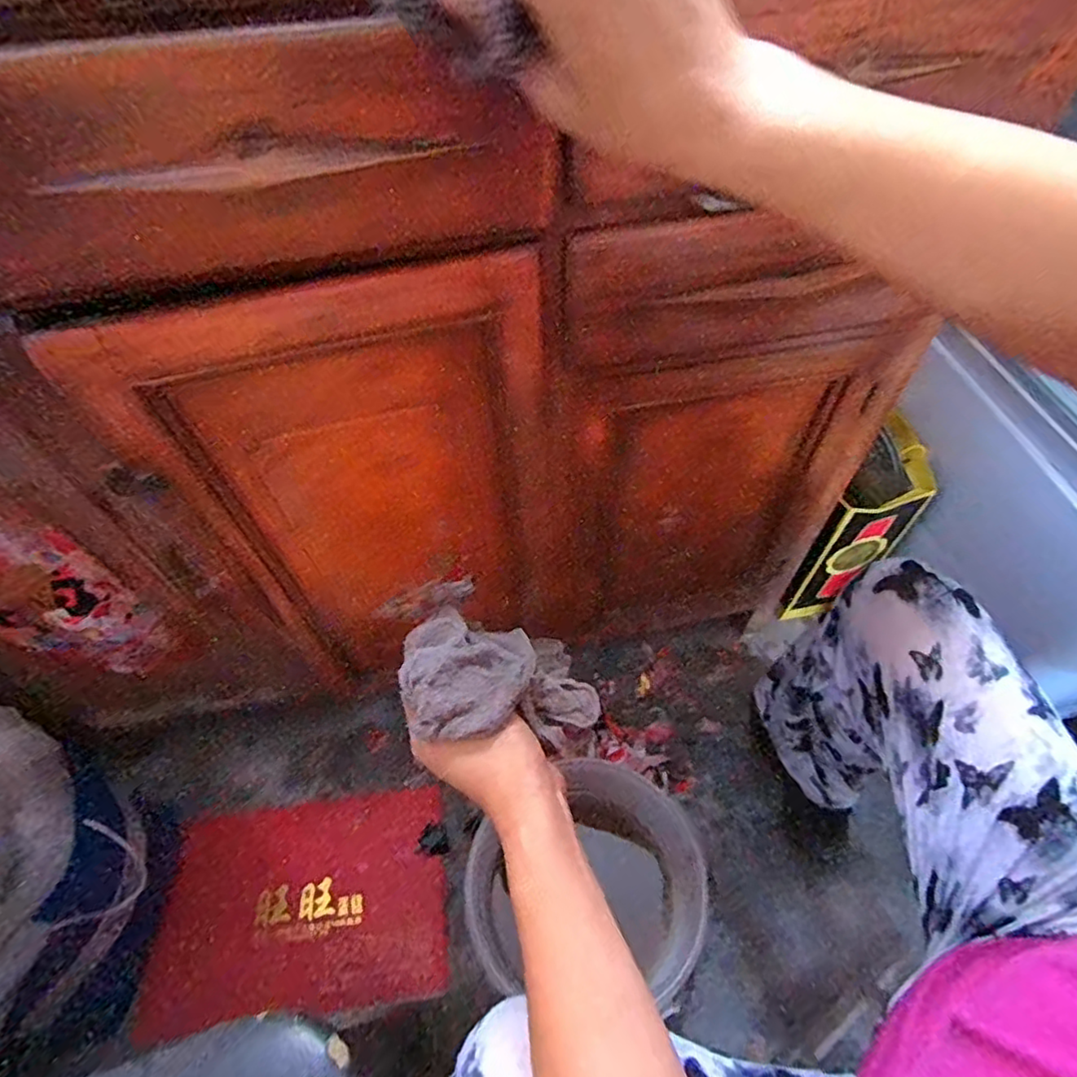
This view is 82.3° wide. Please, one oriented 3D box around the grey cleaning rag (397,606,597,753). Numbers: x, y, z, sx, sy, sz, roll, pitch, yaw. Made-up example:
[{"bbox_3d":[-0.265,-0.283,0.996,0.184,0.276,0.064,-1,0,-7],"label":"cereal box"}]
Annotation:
[{"bbox_3d":[-0.025,0.094,0.418,0.127,0.062,0.082,-2,55,0],"label":"grey cleaning rag"}]

